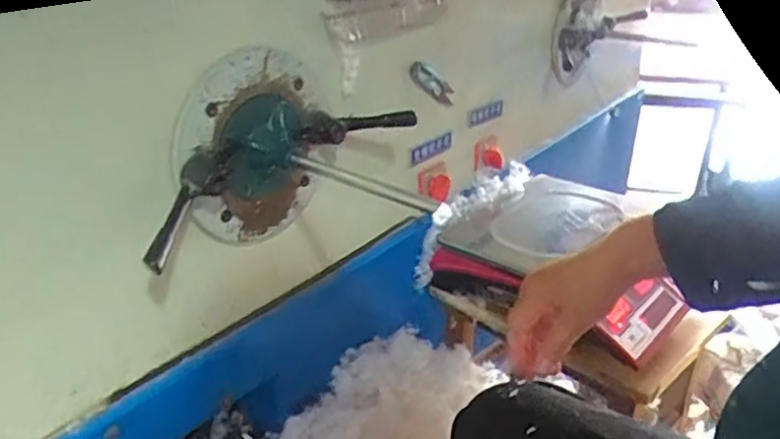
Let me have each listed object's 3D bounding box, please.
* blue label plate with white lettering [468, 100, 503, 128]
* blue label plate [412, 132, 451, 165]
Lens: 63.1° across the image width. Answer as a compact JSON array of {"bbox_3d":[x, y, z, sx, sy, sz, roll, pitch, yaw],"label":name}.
[{"bbox_3d":[0.153,-0.169,1.011,0.005,0.029,0.107,18,33,34],"label":"blue label plate with white lettering"},{"bbox_3d":[0.060,-0.103,0.917,0.006,0.028,0.097,18,33,34],"label":"blue label plate"}]

